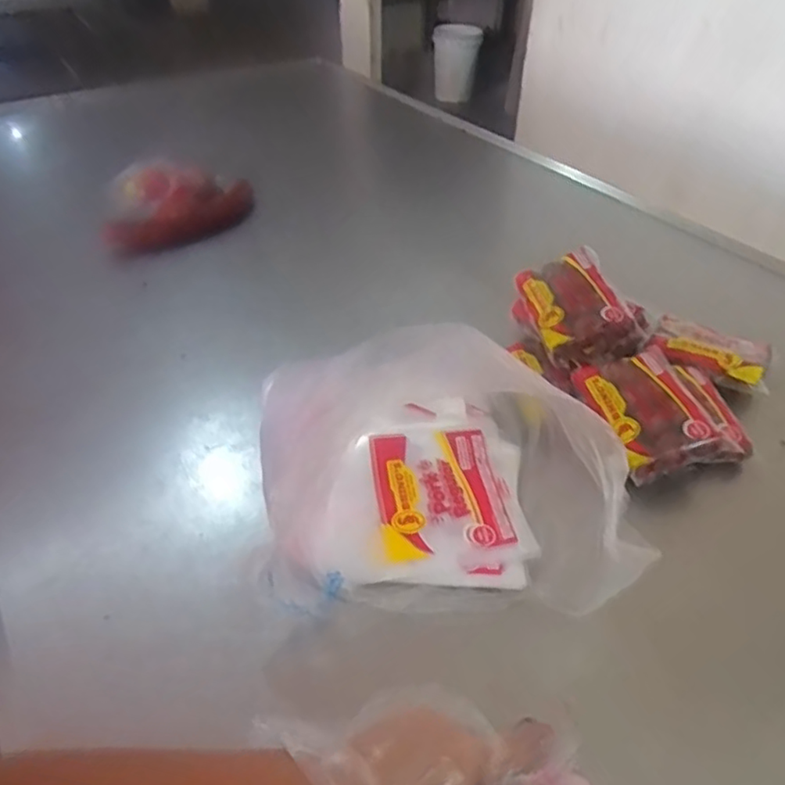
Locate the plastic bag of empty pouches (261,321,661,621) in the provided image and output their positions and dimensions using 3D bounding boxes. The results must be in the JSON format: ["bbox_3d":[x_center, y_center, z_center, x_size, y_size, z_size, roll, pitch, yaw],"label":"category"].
[{"bbox_3d":[0.034,0.050,0.536,0.307,0.158,0.258,1,41,-2],"label":"plastic bag of empty pouches"}]

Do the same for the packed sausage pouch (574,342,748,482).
[{"bbox_3d":[0.258,0.020,0.628,0.112,0.048,0.138,-16,44,-17],"label":"packed sausage pouch"}]

